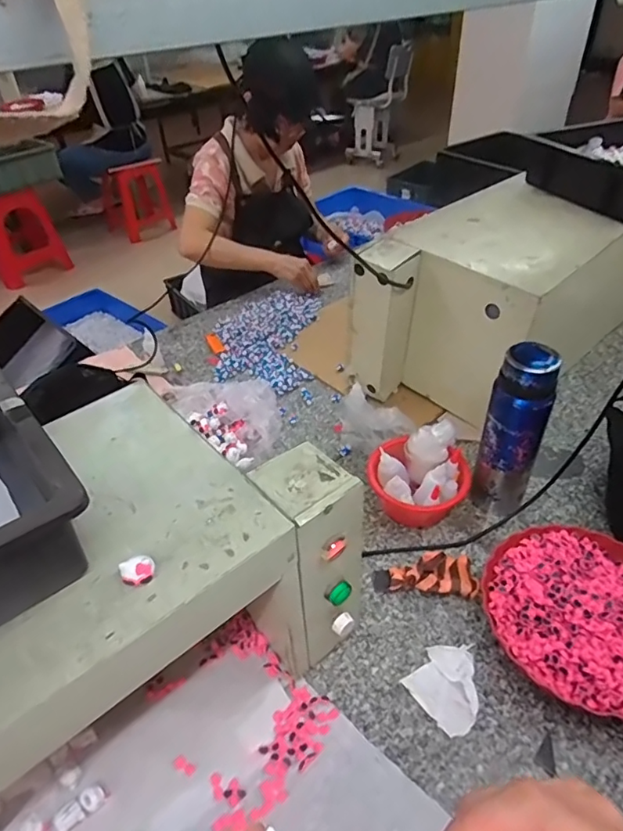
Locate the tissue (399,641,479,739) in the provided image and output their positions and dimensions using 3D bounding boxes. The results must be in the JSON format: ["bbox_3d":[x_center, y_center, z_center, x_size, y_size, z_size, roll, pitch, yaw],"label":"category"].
[{"bbox_3d":[0.169,0.317,0.642,0.095,0.019,0.084,-34,50,-31],"label":"tissue"}]

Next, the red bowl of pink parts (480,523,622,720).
[{"bbox_3d":[0.343,0.248,0.677,0.223,0.057,0.237,-1,41,1],"label":"red bowl of pink parts"}]

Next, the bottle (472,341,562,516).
[{"bbox_3d":[0.286,0.031,0.764,0.073,0.273,0.059,23,47,26],"label":"bottle"}]

